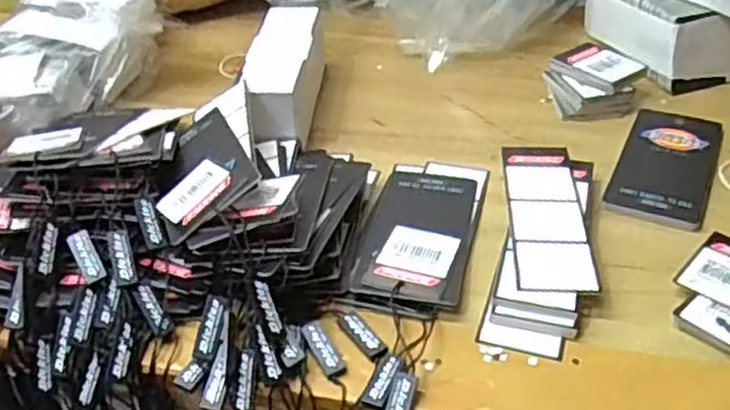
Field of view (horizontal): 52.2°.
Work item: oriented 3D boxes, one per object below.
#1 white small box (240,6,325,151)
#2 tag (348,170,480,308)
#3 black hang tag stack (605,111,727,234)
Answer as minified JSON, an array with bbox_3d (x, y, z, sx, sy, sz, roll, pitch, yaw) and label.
[{"bbox_3d":[-0.052,-0.081,0.483,0.042,0.047,0.133,-2,39,2],"label":"white small box"},{"bbox_3d":[0.029,0.010,0.384,0.052,0.007,0.107,6,39,12],"label":"tag"},{"bbox_3d":[0.174,-0.026,0.428,0.050,0.006,0.113,15,42,22],"label":"black hang tag stack"}]

